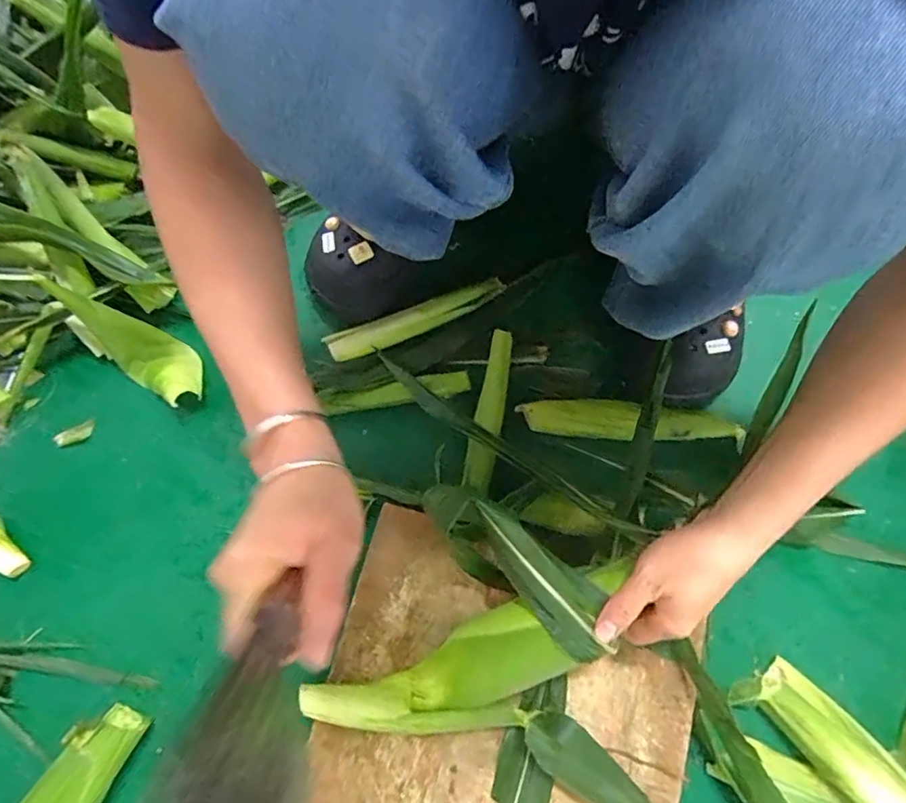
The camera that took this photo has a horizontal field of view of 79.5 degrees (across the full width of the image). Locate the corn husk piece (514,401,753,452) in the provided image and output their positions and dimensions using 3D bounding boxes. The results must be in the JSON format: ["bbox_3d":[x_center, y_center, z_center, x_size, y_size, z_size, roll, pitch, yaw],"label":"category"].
[{"bbox_3d":[0.164,0.018,0.511,0.198,0.025,0.036,6,72,4],"label":"corn husk piece"}]

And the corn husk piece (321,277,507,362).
[{"bbox_3d":[-0.037,-0.086,0.561,0.188,0.013,0.031,-22,73,-5],"label":"corn husk piece"}]

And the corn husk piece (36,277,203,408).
[{"bbox_3d":[-0.326,-0.061,0.546,0.168,0.044,0.055,38,76,-13],"label":"corn husk piece"}]

